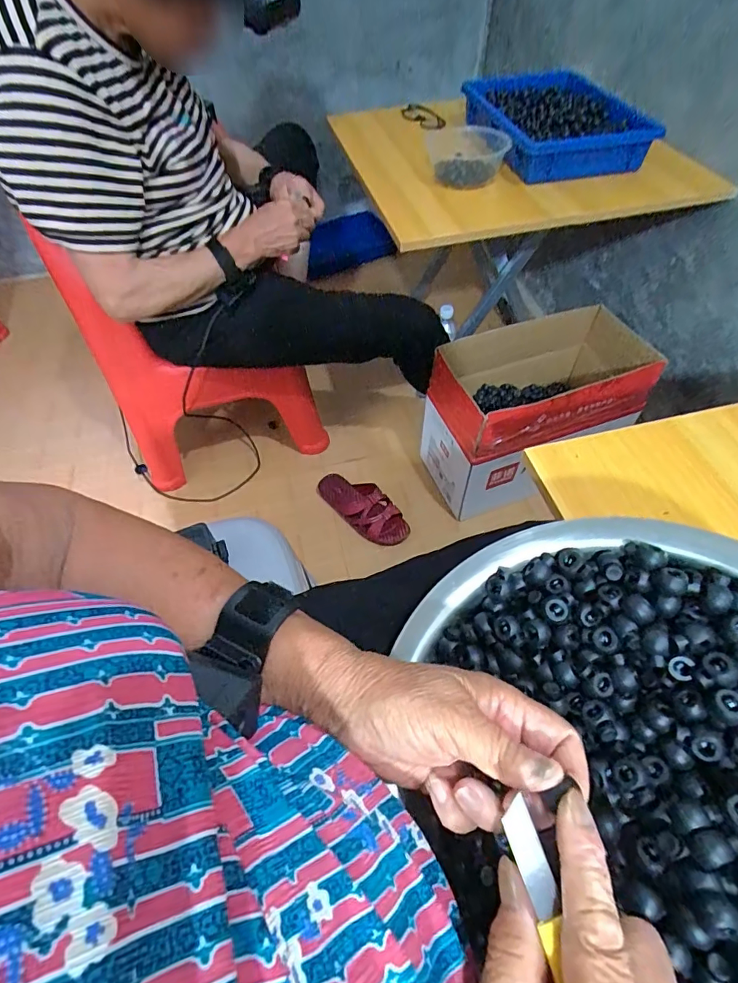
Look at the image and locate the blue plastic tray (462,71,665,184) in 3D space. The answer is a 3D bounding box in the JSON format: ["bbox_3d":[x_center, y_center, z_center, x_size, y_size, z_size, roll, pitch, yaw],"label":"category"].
[{"bbox_3d":[0.355,-0.753,0.941,0.235,0.076,0.405,-8,55,-4],"label":"blue plastic tray"}]

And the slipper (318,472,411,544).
[{"bbox_3d":[-0.020,0.029,1.023,0.229,0.053,0.089,34,62,23],"label":"slipper"}]

